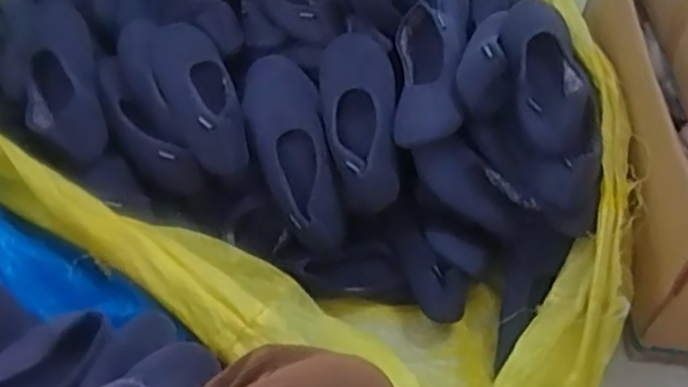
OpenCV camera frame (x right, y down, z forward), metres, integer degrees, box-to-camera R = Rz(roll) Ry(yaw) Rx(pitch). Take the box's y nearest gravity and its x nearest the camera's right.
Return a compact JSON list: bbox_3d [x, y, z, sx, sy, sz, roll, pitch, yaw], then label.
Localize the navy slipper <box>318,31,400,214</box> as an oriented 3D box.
[{"bbox_3d":[0.026,-0.104,0.971,0.103,0.055,0.258,-7,87,-8],"label":"navy slipper"}]

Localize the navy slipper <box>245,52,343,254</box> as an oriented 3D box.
[{"bbox_3d":[-0.067,-0.061,0.958,0.104,0.062,0.289,-14,83,-14],"label":"navy slipper"}]

